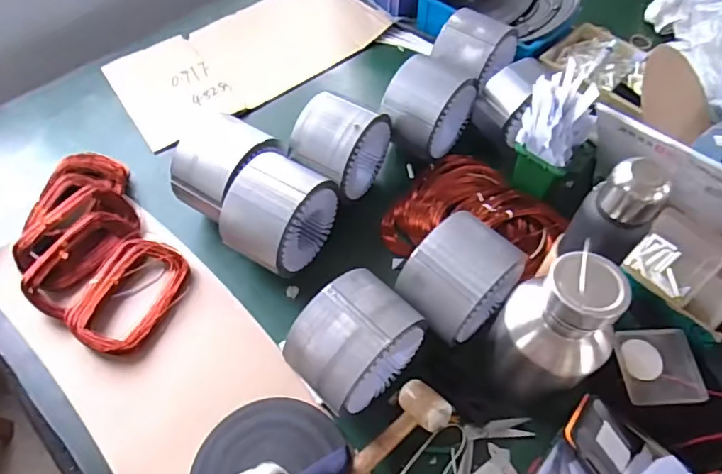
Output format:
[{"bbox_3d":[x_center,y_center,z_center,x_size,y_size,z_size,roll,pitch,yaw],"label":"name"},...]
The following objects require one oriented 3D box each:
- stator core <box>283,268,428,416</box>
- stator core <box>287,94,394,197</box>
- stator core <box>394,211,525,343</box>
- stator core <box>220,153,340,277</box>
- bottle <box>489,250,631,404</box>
[{"bbox_3d":[-0.004,0.136,0.626,0.107,0.149,0.151,40,65,23],"label":"stator core"},{"bbox_3d":[-0.025,-0.147,0.807,0.109,0.144,0.154,33,63,20],"label":"stator core"},{"bbox_3d":[0.124,0.068,0.655,0.125,0.116,0.132,37,64,22],"label":"stator core"},{"bbox_3d":[-0.118,-0.029,0.739,0.114,0.147,0.141,24,60,15],"label":"stator core"},{"bbox_3d":[0.231,0.118,0.582,0.107,0.228,0.132,-33,63,-19],"label":"bottle"}]

